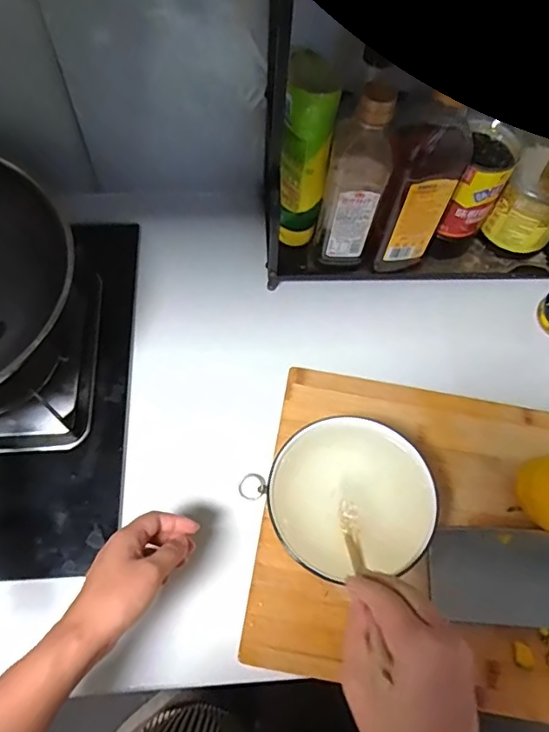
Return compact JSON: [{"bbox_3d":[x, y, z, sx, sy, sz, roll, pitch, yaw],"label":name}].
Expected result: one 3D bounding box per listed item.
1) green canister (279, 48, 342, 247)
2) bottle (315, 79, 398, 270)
[{"bbox_3d":[0.033,-0.231,0.585,0.050,0.204,0.060,5,63,-1],"label":"green canister"},{"bbox_3d":[0.090,-0.203,0.565,0.060,0.230,0.062,14,63,4],"label":"bottle"}]

